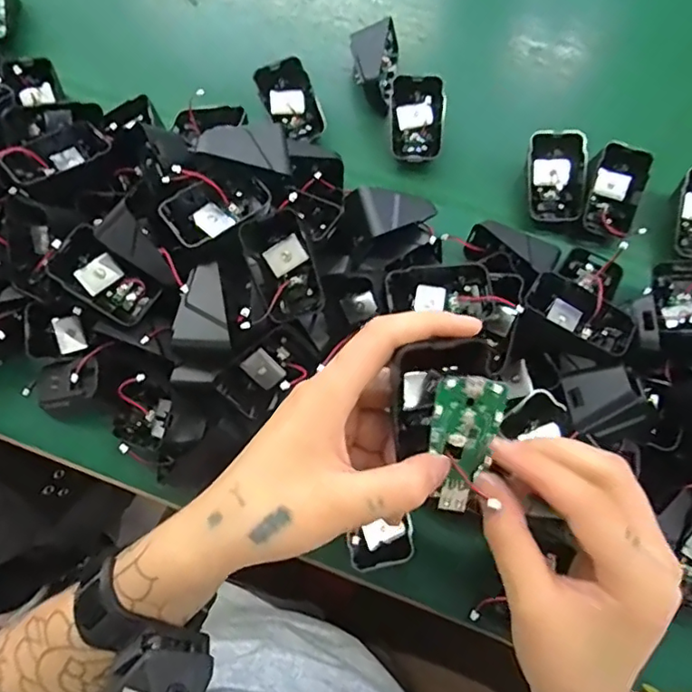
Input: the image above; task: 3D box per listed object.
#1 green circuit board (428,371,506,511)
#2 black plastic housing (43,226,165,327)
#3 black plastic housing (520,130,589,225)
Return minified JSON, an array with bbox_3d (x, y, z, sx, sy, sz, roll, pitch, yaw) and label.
[{"bbox_3d":[0.055,0.045,0.260,0.030,0.007,0.063,7,101,3],"label":"green circuit board"},{"bbox_3d":[-0.170,-0.046,0.395,0.043,0.023,0.068,-47,115,-5],"label":"black plastic housing"},{"bbox_3d":[0.167,-0.135,0.451,0.050,0.035,0.064,5,74,3],"label":"black plastic housing"}]

